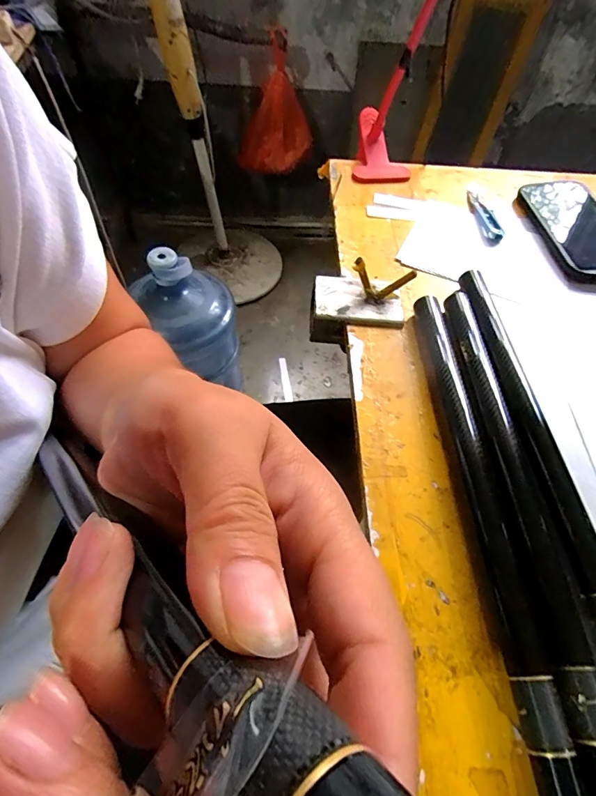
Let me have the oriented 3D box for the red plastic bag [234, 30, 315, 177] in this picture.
[{"bbox_3d":[-0.073,-0.875,1.252,0.229,0.332,0.121,-11,58,-10],"label":"red plastic bag"}]

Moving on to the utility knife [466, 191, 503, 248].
[{"bbox_3d":[0.212,-0.213,0.472,0.020,0.012,0.099,-5,57,-6],"label":"utility knife"}]

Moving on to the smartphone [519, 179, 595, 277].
[{"bbox_3d":[0.314,-0.192,0.450,0.078,0.017,0.167,-6,55,2],"label":"smartphone"}]

